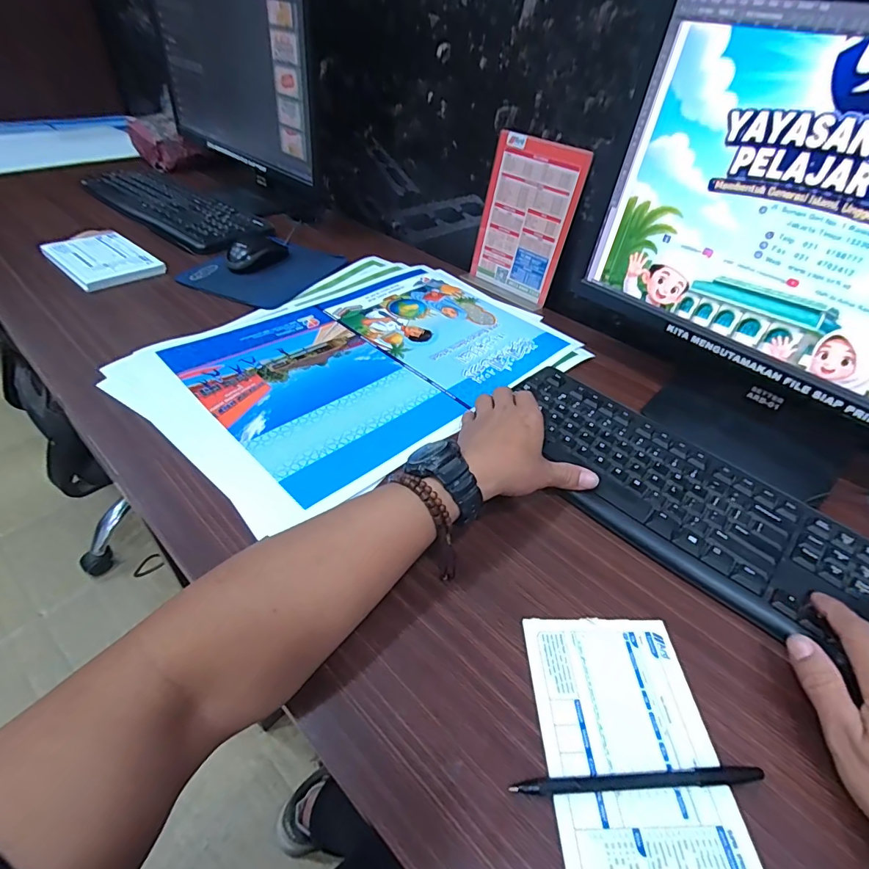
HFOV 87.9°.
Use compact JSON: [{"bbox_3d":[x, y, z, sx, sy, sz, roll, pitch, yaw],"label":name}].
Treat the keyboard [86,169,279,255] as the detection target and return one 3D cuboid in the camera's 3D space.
[{"bbox_3d":[-0.506,-0.443,0.859,0.533,0.019,0.161,33,50,26],"label":"keyboard"}]

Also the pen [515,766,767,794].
[{"bbox_3d":[0.119,0.202,0.264,0.147,0.006,0.010,0,44,-5],"label":"pen"}]

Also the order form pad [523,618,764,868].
[{"bbox_3d":[0.121,0.194,0.276,0.105,0.004,0.161,1,44,-5],"label":"order form pad"}]

